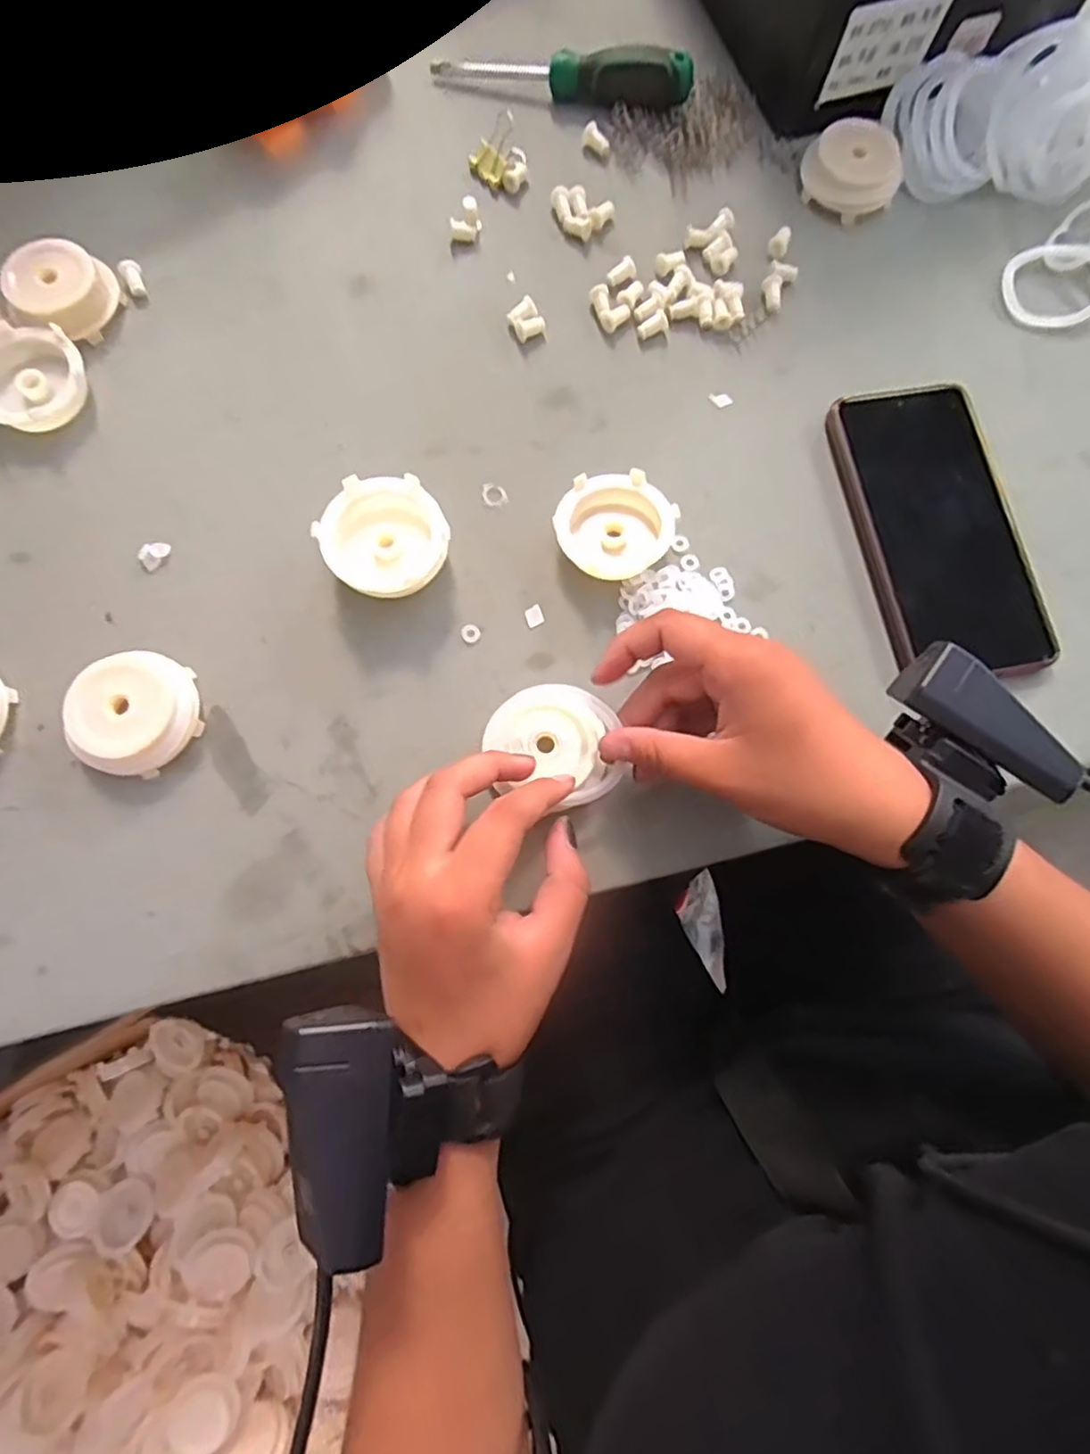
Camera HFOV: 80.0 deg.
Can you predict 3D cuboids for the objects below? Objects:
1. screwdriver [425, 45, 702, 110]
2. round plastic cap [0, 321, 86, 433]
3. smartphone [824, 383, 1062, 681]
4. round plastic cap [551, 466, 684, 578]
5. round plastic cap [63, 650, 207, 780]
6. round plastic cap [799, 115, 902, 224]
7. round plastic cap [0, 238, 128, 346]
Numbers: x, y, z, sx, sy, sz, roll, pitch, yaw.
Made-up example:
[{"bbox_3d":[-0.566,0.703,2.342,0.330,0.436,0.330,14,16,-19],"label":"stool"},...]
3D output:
[{"bbox_3d":[0.010,-0.404,0.398,0.158,0.027,0.024,14,77,2],"label":"screwdriver"},{"bbox_3d":[-0.276,-0.187,0.348,0.057,0.020,0.057,0,77,-2],"label":"round plastic cap"},{"bbox_3d":[0.211,-0.107,0.348,0.084,0.015,0.163,-9,78,-4],"label":"smartphone"},{"bbox_3d":[0.035,-0.103,0.336,0.059,0.022,0.055,0,77,-2],"label":"round plastic cap"},{"bbox_3d":[-0.193,-0.006,0.307,0.052,0.021,0.056,0,77,-2],"label":"round plastic cap"},{"bbox_3d":[0.186,-0.336,0.393,0.056,0.019,0.051,-21,107,1],"label":"round plastic cap"},{"bbox_3d":[-0.263,-0.237,0.354,0.048,0.026,0.048,0,77,-2],"label":"round plastic cap"}]

